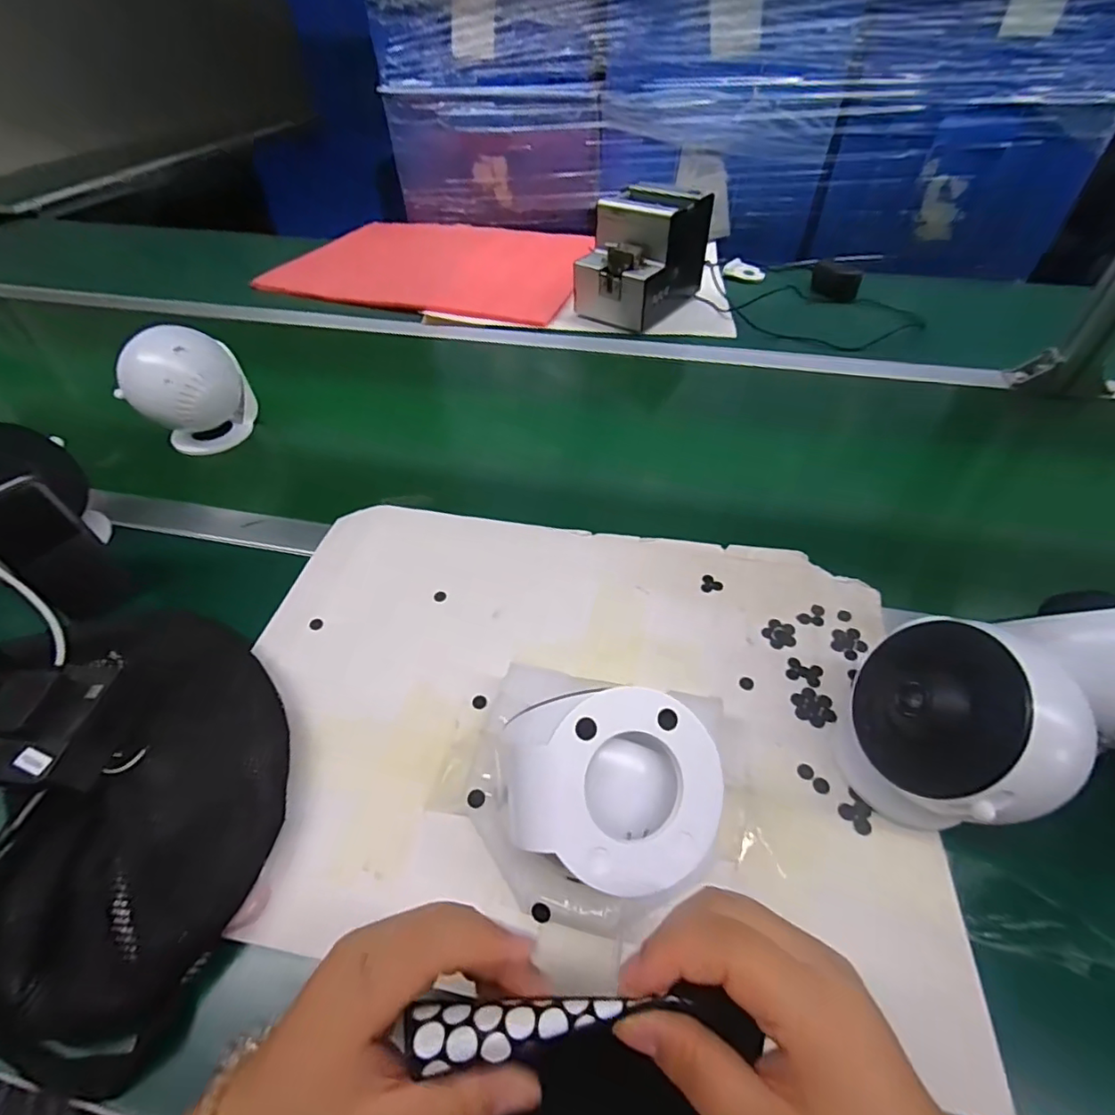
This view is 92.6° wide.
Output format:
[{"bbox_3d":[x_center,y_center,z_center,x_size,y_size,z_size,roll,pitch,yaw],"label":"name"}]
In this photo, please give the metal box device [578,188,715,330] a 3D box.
[{"bbox_3d":[0.130,-0.458,0.812,0.129,0.145,0.186,28,54,24],"label":"metal box device"}]

